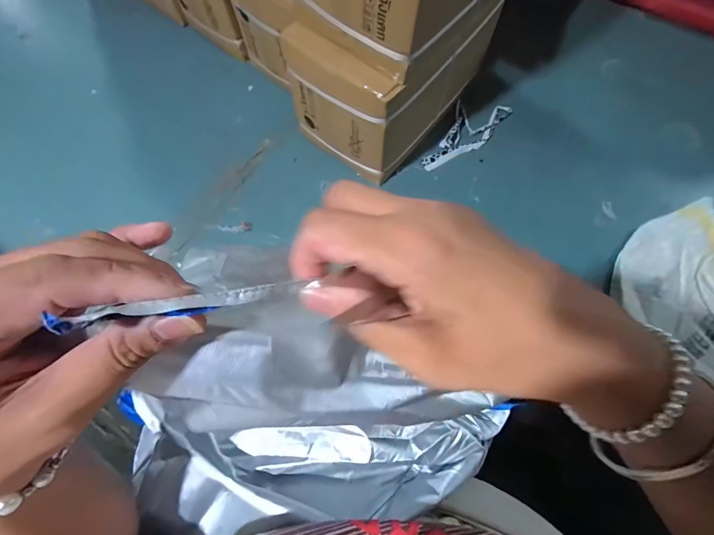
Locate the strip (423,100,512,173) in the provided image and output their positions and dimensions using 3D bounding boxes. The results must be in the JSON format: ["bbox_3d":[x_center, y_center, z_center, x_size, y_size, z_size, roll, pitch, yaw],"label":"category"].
[{"bbox_3d":[0.292,-0.366,0.928,0.127,0.020,0.292,37,75,13],"label":"strip"}]

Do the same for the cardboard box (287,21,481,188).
[{"bbox_3d":[0.088,-0.482,0.812,0.263,0.274,0.443,37,75,13],"label":"cardboard box"}]

